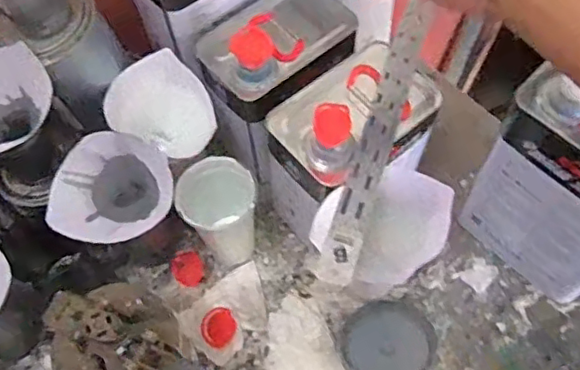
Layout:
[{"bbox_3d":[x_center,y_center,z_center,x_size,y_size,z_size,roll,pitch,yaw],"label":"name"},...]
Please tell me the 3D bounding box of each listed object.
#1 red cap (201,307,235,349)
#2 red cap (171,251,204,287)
[{"bbox_3d":[-0.082,0.163,0.688,0.041,0.008,0.041,1,79,-7],"label":"red cap"},{"bbox_3d":[-0.123,0.102,0.727,0.035,0.011,0.040,-14,63,-5],"label":"red cap"}]

